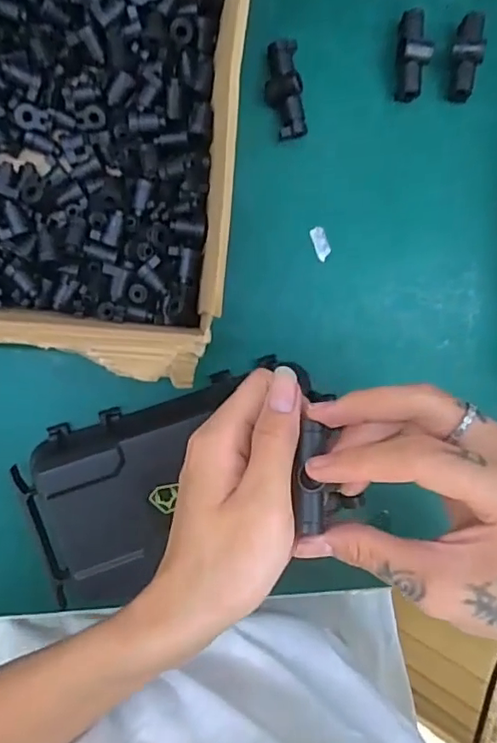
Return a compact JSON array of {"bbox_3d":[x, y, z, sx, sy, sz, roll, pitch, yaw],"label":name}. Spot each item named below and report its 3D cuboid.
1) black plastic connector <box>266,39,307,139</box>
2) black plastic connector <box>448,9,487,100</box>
[{"bbox_3d":[0.022,-0.170,0.332,0.021,0.015,0.054,-8,94,-8],"label":"black plastic connector"},{"bbox_3d":[0.136,-0.198,0.347,0.017,0.020,0.054,8,92,-9],"label":"black plastic connector"}]

